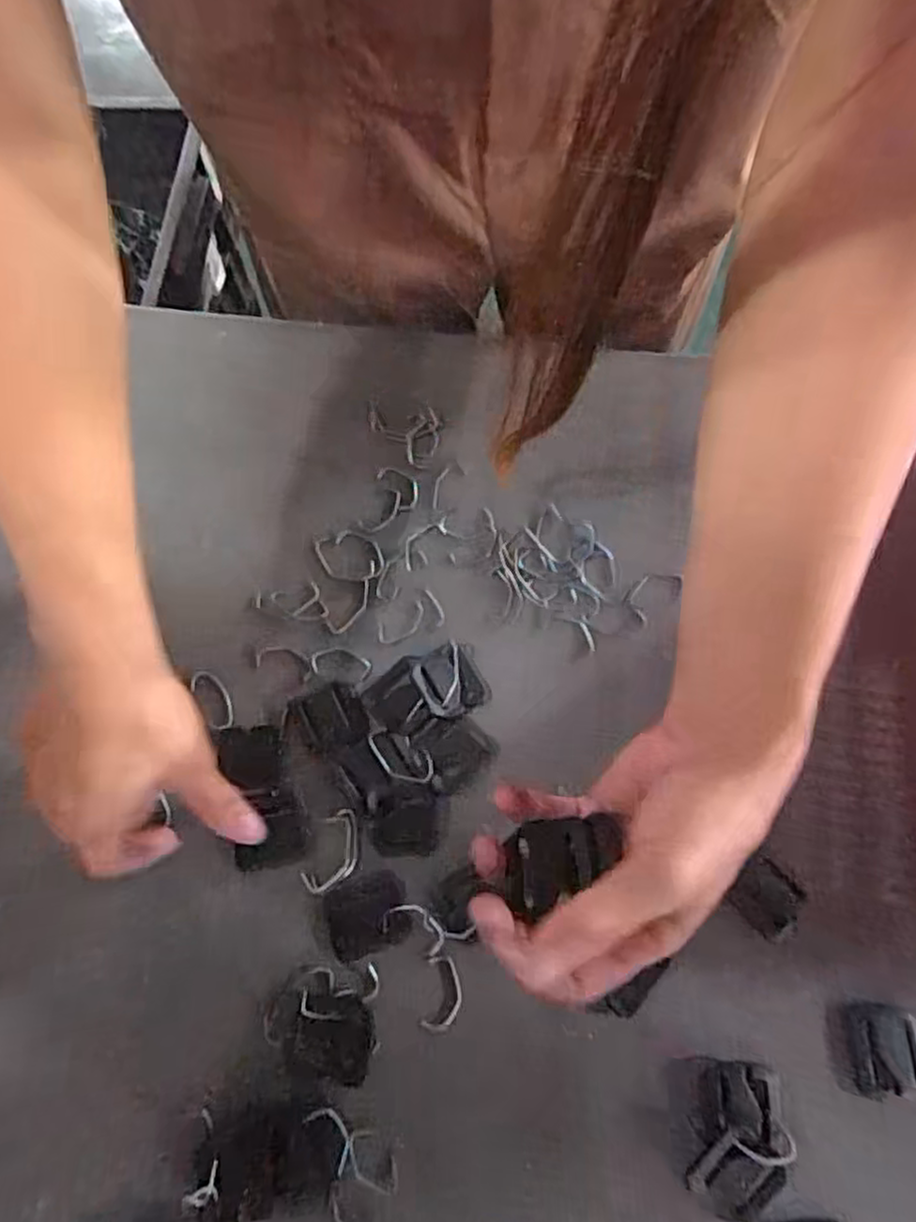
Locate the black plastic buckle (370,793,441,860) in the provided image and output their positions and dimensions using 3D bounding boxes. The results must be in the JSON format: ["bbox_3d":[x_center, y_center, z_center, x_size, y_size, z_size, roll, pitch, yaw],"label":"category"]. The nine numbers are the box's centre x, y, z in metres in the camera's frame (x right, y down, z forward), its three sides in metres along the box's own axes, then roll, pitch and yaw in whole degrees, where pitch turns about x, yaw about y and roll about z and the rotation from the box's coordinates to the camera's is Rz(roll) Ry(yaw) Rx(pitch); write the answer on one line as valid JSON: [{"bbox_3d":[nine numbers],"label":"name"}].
[{"bbox_3d":[-0.028,0.111,0.373,0.033,0.004,0.031,6,71,1],"label":"black plastic buckle"}]

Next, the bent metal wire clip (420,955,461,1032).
[{"bbox_3d":[-0.008,0.186,0.350,0.019,0.004,0.034,6,71,2],"label":"bent metal wire clip"}]

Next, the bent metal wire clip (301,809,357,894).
[{"bbox_3d":[-0.063,0.124,0.368,0.022,0.004,0.043,21,72,6],"label":"bent metal wire clip"}]

